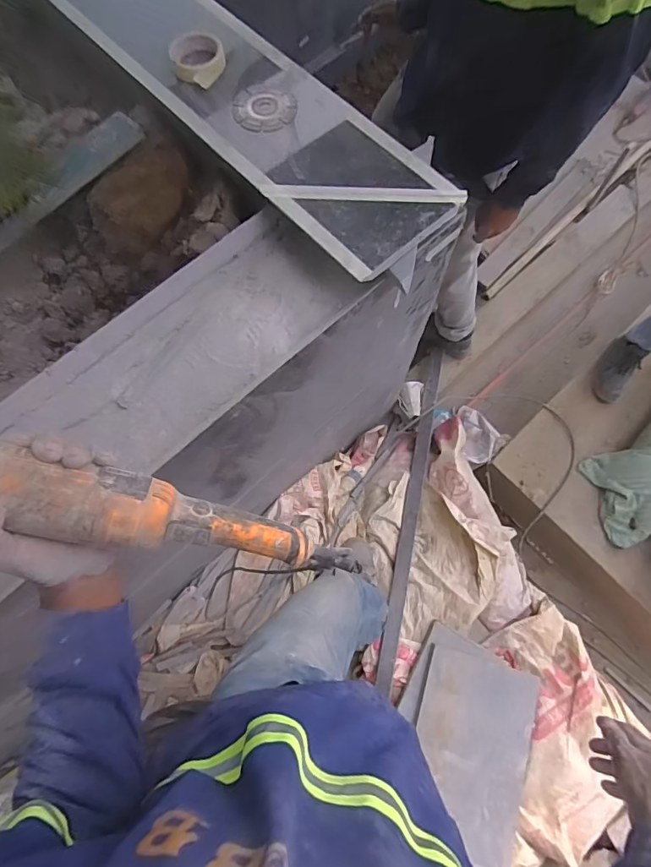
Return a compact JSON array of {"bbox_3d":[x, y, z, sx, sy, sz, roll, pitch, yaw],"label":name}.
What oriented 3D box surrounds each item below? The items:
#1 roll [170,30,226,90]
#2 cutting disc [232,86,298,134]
[{"bbox_3d":[-0.222,-0.649,0.810,0.102,0.025,0.102,0,68,1],"label":"roll"},{"bbox_3d":[-0.101,-0.544,0.786,0.105,0.012,0.105,0,68,1],"label":"cutting disc"}]

